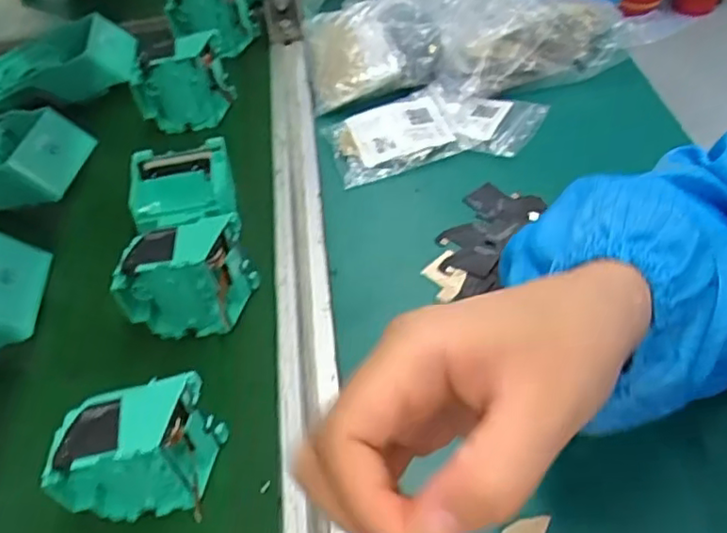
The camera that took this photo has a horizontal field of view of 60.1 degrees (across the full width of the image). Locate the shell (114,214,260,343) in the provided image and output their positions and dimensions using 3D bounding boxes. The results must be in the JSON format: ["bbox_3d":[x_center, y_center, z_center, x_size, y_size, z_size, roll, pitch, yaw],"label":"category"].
[{"bbox_3d":[-0.116,0.008,0.413,0.077,0.076,0.039,-6,49,2],"label":"shell"}]

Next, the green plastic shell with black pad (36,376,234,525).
[{"bbox_3d":[-0.119,0.103,0.335,0.081,0.079,0.048,-12,49,-4],"label":"green plastic shell with black pad"}]

